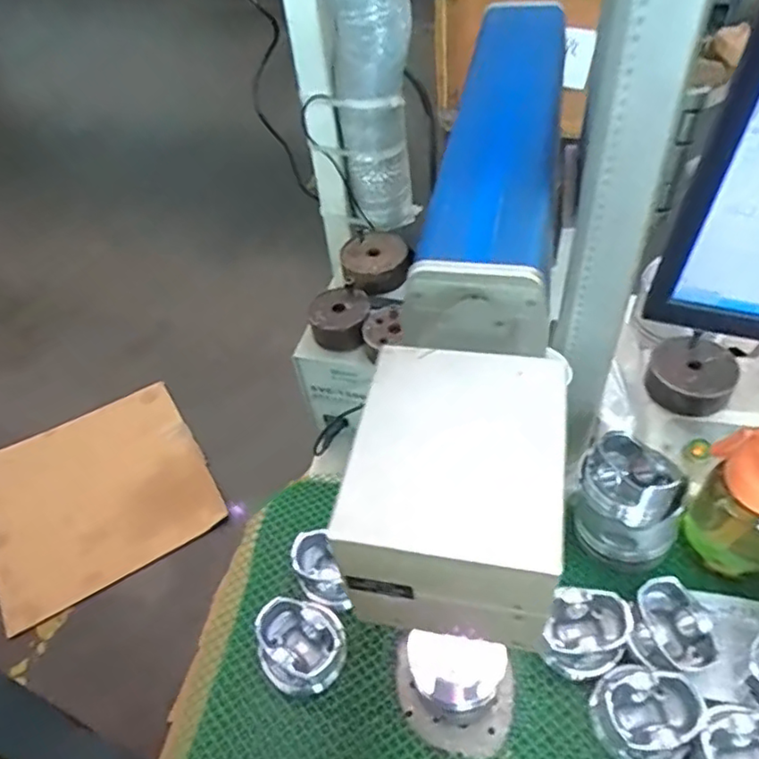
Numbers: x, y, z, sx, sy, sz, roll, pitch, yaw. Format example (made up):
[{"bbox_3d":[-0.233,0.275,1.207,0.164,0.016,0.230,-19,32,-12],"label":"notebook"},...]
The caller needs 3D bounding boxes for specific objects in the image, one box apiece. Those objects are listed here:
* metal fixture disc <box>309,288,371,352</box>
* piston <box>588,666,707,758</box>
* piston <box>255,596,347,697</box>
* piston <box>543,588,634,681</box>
[{"bbox_3d":[-0.046,-0.070,0.730,0.069,0.036,0.069,-3,48,3],"label":"metal fixture disc"},{"bbox_3d":[0.232,0.286,0.542,0.083,0.054,0.078,-3,48,3],"label":"piston"},{"bbox_3d":[-0.074,0.254,0.600,0.079,0.048,0.077,-3,48,3],"label":"piston"},{"bbox_3d":[0.192,0.236,0.584,0.072,0.058,0.067,-3,48,3],"label":"piston"}]

